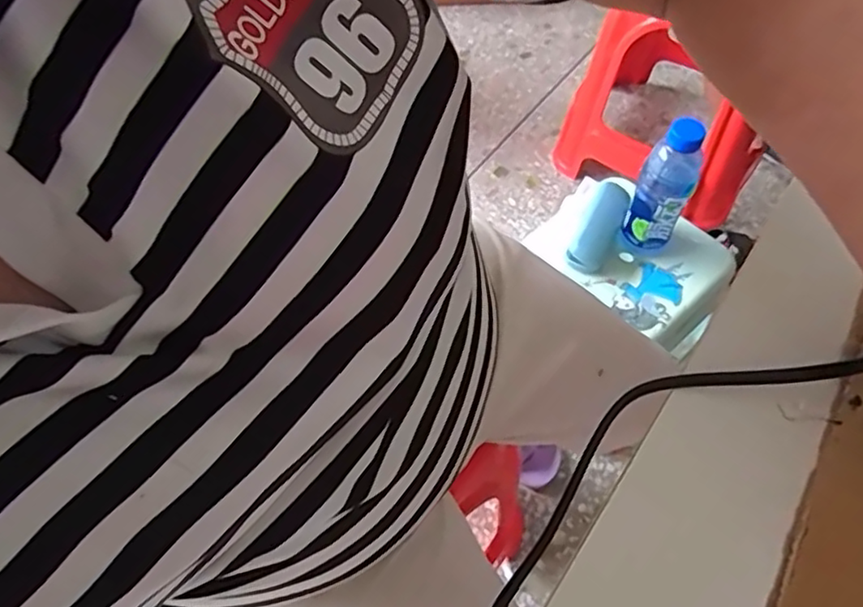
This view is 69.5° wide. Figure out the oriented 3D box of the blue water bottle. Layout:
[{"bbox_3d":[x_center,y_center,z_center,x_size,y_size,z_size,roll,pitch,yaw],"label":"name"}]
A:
[{"bbox_3d":[0.298,-0.149,0.797,0.066,0.211,0.059,23,61,15],"label":"blue water bottle"}]

